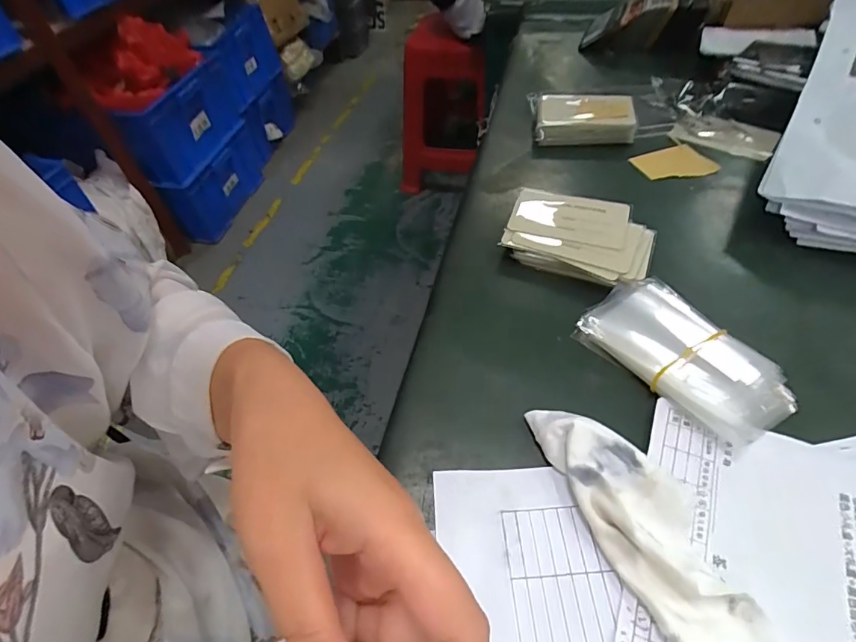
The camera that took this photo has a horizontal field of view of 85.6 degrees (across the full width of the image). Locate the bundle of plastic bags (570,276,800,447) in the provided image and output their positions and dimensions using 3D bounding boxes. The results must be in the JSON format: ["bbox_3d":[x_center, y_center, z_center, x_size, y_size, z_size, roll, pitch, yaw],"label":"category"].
[{"bbox_3d":[0.152,0.020,0.277,0.062,0.017,0.114,-33,55,-20],"label":"bundle of plastic bags"}]

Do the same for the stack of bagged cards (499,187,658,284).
[{"bbox_3d":[0.112,-0.065,0.352,0.109,0.018,0.080,19,55,20],"label":"stack of bagged cards"}]

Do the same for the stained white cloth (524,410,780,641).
[{"bbox_3d":[0.106,0.101,0.214,0.045,0.018,0.154,-20,51,-11],"label":"stained white cloth"}]

